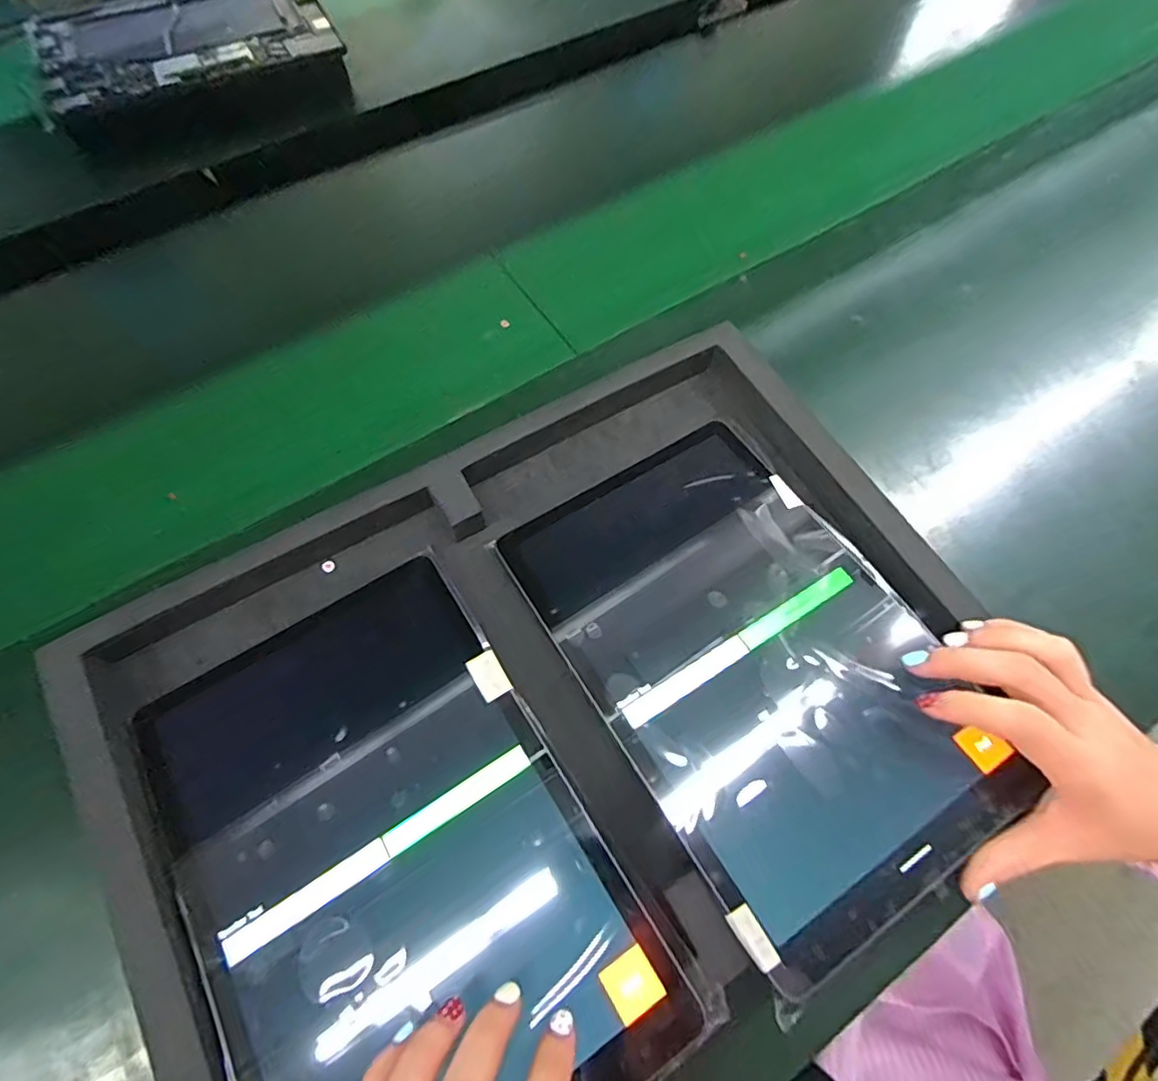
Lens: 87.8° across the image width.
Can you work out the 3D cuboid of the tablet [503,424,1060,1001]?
[{"bbox_3d":[0.088,0.056,0.313,0.164,0.005,0.250,-29,65,-13],"label":"tablet"}]

